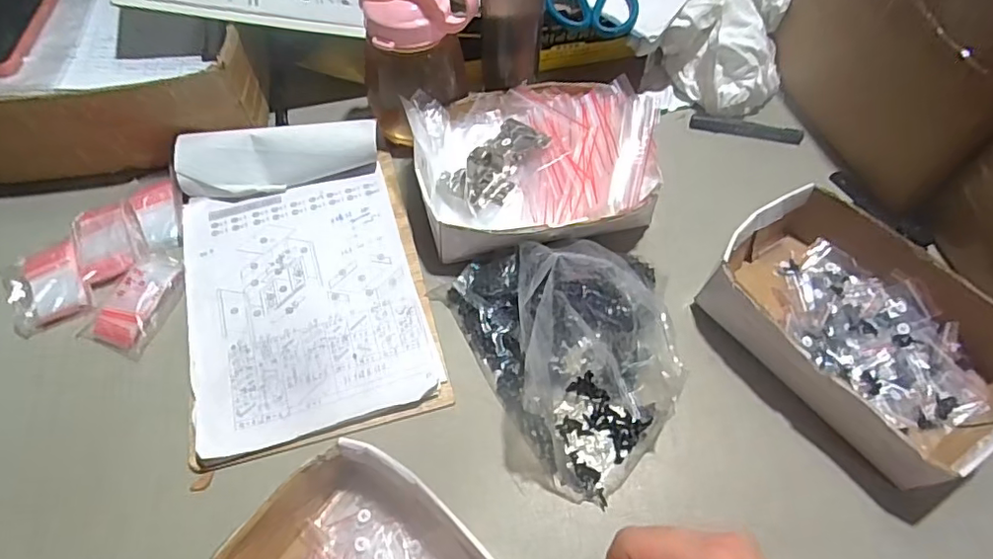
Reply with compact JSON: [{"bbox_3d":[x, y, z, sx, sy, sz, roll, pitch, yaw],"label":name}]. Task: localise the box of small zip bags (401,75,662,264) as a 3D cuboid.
[{"bbox_3d":[0.038,-0.130,0.604,0.244,0.090,0.212,-9,59,-6],"label":"box of small zip bags"}]

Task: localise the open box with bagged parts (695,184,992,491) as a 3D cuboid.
[{"bbox_3d":[0.334,0.043,0.531,0.182,0.074,0.260,-30,63,-17],"label":"open box with bagged parts"}]

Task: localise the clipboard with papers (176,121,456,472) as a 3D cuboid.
[{"bbox_3d":[-0.189,-0.012,0.549,0.223,0.052,0.327,-13,60,-11],"label":"clipboard with papers"}]

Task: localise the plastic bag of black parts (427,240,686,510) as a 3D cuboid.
[{"bbox_3d":[0.085,0.044,0.493,0.201,0.105,0.237,-18,60,-11],"label":"plastic bag of black parts"}]

